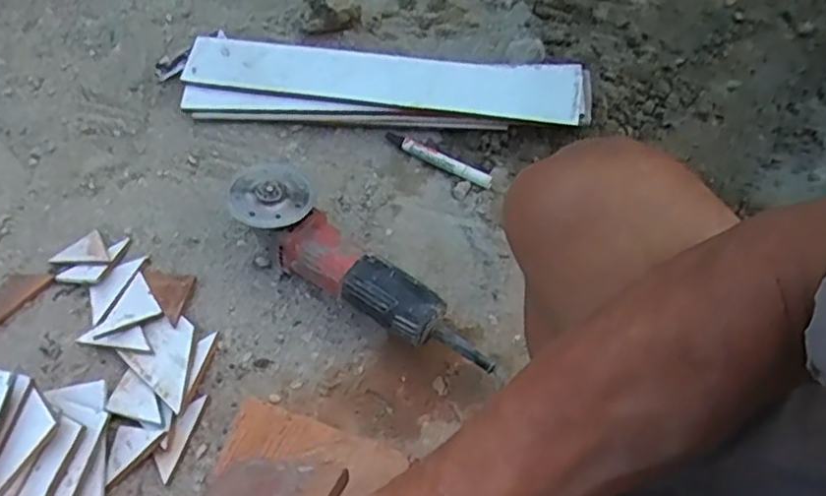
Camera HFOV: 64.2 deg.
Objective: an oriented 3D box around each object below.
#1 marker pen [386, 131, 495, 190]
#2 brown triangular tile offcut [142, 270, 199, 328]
[{"bbox_3d":[0.029,-0.111,0.806,0.147,0.010,0.018,27,67,16],"label":"marker pen"},{"bbox_3d":[-0.273,0.043,0.752,0.046,0.011,0.087,-34,66,-14],"label":"brown triangular tile offcut"}]

